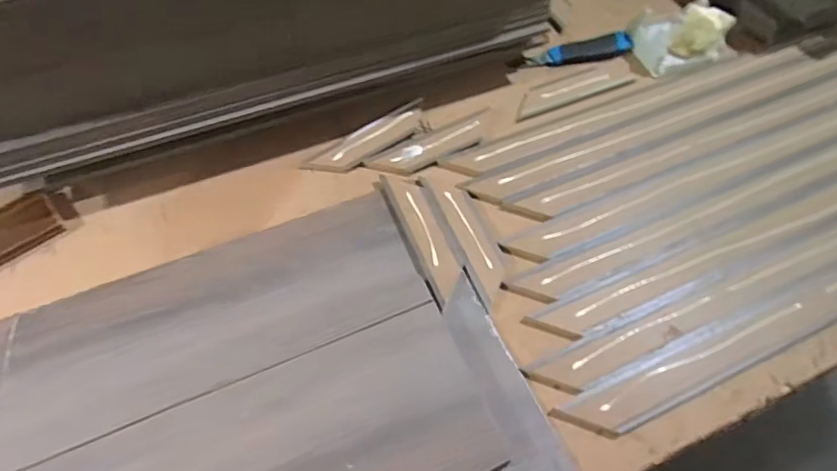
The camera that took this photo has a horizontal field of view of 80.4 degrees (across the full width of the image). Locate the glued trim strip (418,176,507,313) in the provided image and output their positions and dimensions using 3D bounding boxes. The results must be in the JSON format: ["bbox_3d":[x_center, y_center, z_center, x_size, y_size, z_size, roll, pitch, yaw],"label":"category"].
[{"bbox_3d":[0.057,-0.002,0.567,0.050,0.005,0.177,-19,61,-12],"label":"glued trim strip"}]

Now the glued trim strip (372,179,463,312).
[{"bbox_3d":[0.003,-0.003,0.561,0.046,0.006,0.179,-21,62,-13],"label":"glued trim strip"}]

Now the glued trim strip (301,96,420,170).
[{"bbox_3d":[-0.063,-0.125,0.635,0.172,0.008,0.044,-31,65,-18],"label":"glued trim strip"}]

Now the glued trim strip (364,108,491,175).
[{"bbox_3d":[0.022,-0.118,0.638,0.175,0.006,0.047,-28,63,-16],"label":"glued trim strip"}]

